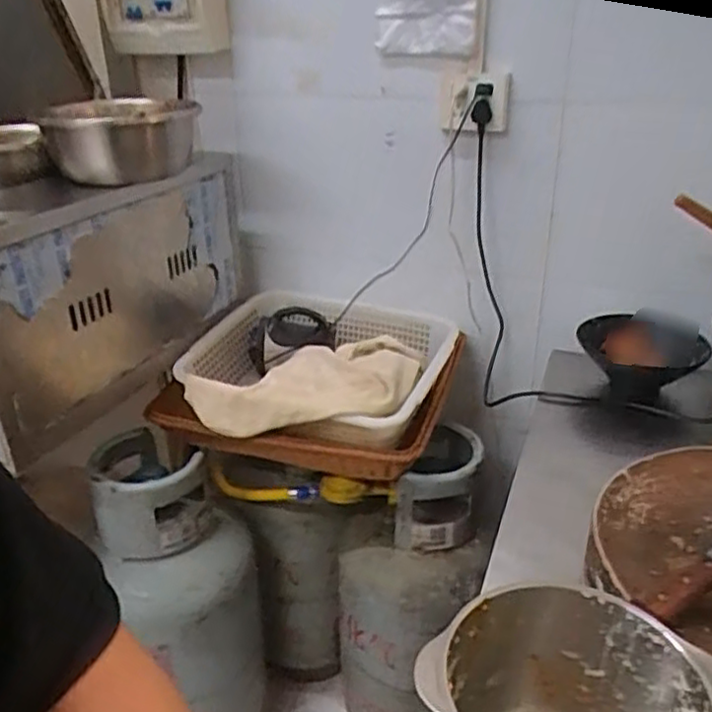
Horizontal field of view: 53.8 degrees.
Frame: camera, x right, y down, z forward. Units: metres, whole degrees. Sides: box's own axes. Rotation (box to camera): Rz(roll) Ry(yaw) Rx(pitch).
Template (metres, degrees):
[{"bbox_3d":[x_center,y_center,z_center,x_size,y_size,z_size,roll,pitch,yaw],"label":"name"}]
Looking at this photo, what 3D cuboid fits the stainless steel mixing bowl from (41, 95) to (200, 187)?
[{"bbox_3d":[-0.337,-0.318,1.042,0.206,0.098,0.173,-5,28,-5],"label":"stainless steel mixing bowl"}]

